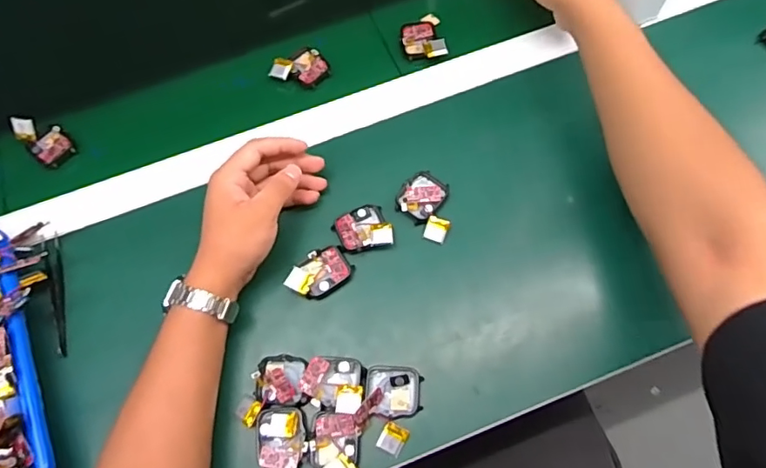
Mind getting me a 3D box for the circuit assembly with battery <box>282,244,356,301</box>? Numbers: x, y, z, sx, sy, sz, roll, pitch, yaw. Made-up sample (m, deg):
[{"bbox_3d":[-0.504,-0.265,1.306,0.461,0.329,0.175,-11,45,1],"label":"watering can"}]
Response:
[{"bbox_3d":[-0.055,0.034,0.463,0.056,0.017,0.035,-35,71,-12],"label":"circuit assembly with battery"}]

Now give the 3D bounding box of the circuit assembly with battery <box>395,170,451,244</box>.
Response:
[{"bbox_3d":[0.043,-0.027,0.486,0.048,0.017,0.062,-42,72,-14],"label":"circuit assembly with battery"}]

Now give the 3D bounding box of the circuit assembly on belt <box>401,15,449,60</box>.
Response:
[{"bbox_3d":[0.043,-0.210,0.558,0.043,0.012,0.064,-6,68,-1],"label":"circuit assembly on belt"}]

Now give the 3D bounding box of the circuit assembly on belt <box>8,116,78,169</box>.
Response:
[{"bbox_3d":[-0.337,-0.096,0.521,0.057,0.026,0.037,34,73,14],"label":"circuit assembly on belt"}]

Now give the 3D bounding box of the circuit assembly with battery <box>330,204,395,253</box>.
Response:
[{"bbox_3d":[-0.017,-0.003,0.477,0.046,0.015,0.045,-26,69,-8],"label":"circuit assembly with battery"}]

